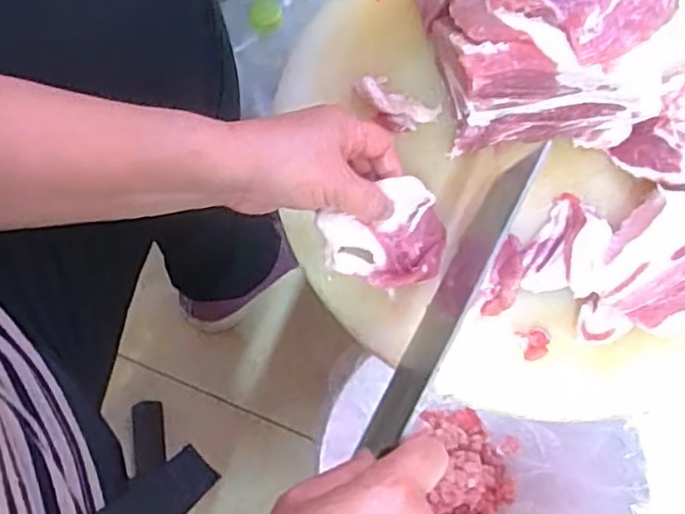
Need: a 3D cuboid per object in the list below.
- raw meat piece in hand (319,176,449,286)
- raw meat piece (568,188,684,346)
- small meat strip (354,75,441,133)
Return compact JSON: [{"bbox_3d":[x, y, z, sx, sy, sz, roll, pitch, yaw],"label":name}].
[{"bbox_3d":[0.029,-0.011,0.437,0.082,0.049,0.057,-19,70,-4],"label":"raw meat piece in hand"},{"bbox_3d":[0.201,0.004,0.427,0.110,0.041,0.099,-10,70,1],"label":"raw meat piece"},{"bbox_3d":[0.040,-0.117,0.505,0.059,0.018,0.037,31,75,14],"label":"small meat strip"}]

